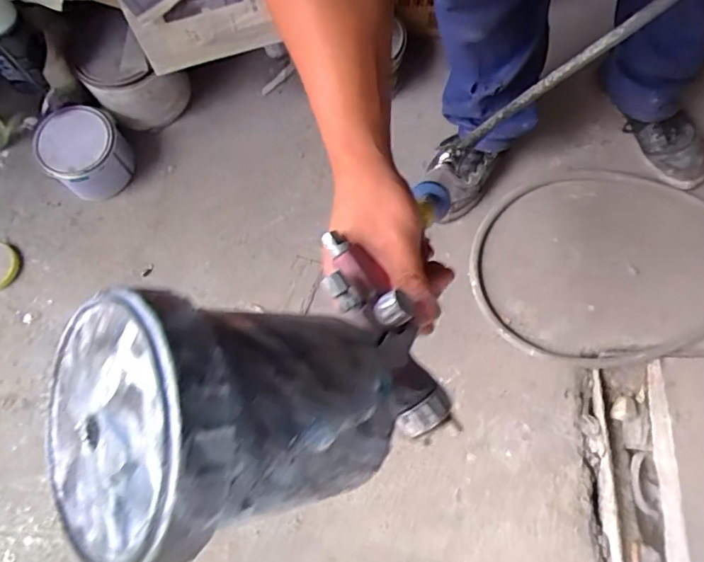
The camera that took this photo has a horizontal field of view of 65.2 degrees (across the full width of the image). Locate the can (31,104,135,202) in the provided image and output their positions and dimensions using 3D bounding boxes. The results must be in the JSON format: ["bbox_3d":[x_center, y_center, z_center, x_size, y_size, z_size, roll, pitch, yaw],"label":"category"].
[{"bbox_3d":[-0.448,-0.214,0.929,0.132,0.122,0.147,-27,73,-7],"label":"can"}]

